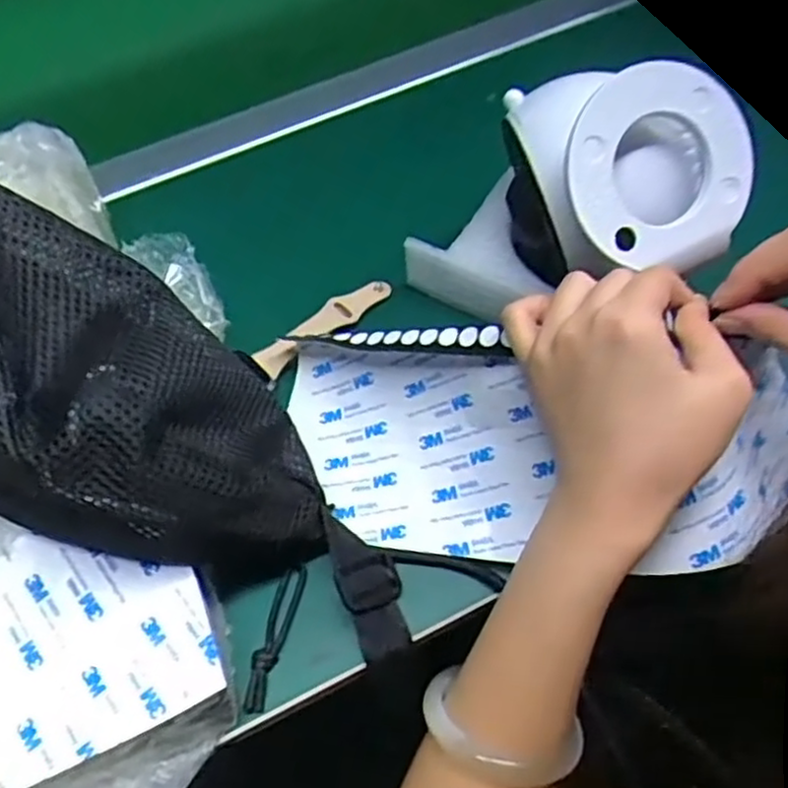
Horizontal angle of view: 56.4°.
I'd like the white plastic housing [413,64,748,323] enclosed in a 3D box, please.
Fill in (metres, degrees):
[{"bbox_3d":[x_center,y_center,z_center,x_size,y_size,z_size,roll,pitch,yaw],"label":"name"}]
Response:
[{"bbox_3d":[0.088,-0.091,0.357,0.132,0.124,0.092,37,68,25],"label":"white plastic housing"}]

